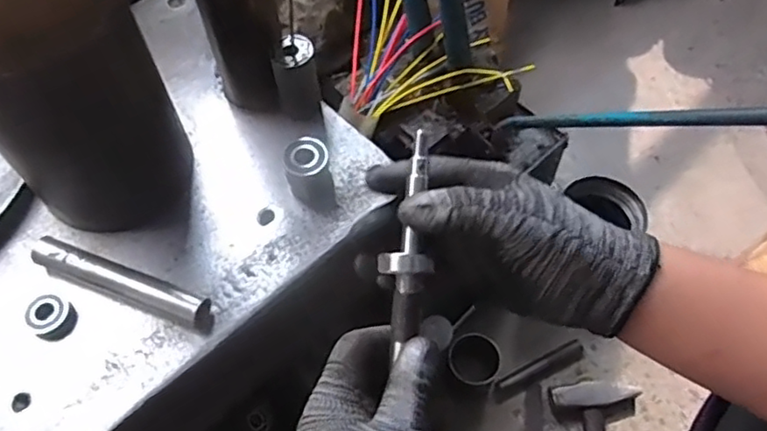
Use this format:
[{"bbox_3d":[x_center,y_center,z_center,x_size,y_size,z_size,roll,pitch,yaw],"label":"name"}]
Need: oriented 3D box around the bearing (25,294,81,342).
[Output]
[{"bbox_3d":[-0.255,0.078,0.479,0.034,0.015,0.031,0,58,1],"label":"bearing"}]

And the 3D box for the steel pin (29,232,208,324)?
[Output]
[{"bbox_3d":[-0.207,0.051,0.490,0.152,0.028,0.024,18,60,12],"label":"steel pin"}]

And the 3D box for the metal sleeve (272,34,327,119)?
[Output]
[{"bbox_3d":[-0.076,-0.124,0.561,0.036,0.075,0.033,-16,59,-9],"label":"metal sleeve"}]

